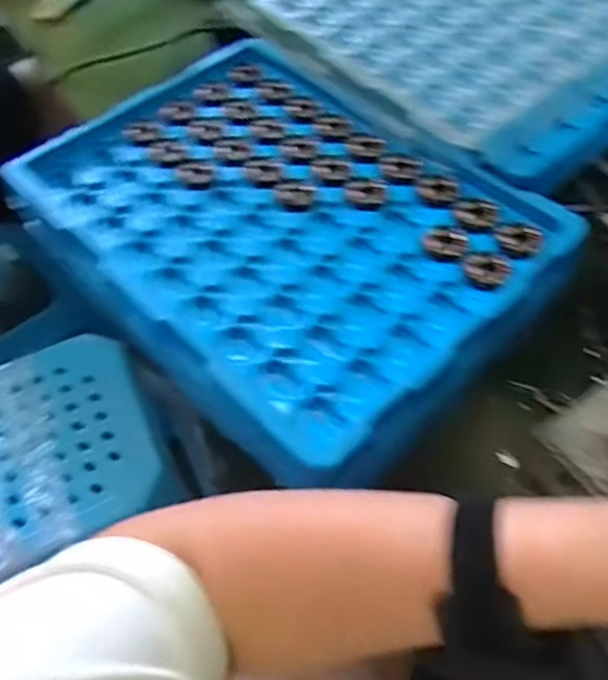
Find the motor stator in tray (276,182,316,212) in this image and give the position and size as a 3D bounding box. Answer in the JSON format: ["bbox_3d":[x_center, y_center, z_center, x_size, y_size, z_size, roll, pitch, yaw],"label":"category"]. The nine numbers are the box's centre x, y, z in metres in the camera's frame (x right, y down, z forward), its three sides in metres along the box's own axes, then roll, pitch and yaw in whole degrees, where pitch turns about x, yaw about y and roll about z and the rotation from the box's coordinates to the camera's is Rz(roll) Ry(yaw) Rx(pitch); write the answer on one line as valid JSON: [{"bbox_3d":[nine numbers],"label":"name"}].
[{"bbox_3d":[-0.008,-0.113,0.474,0.031,0.005,0.028,17,58,15],"label":"motor stator in tray"}]

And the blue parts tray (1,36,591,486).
[{"bbox_3d":[-0.021,-0.092,0.452,0.379,0.033,0.277,38,66,26],"label":"blue parts tray"}]

